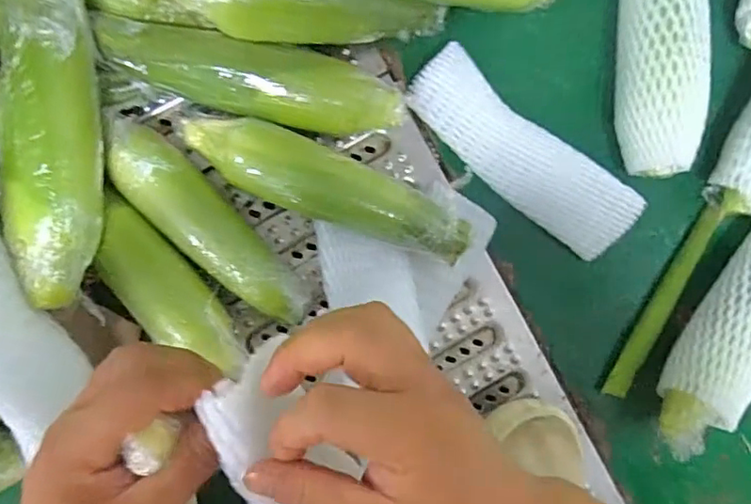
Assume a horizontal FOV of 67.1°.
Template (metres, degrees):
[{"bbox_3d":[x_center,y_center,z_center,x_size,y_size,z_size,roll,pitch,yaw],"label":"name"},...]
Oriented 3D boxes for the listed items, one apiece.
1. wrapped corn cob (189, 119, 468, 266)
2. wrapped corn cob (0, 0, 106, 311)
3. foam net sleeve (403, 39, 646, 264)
[{"bbox_3d":[-0.038,-0.049,0.442,0.230,0.060,0.054,21,86,-7],"label":"wrapped corn cob"},{"bbox_3d":[-0.214,-0.084,0.382,0.051,0.067,0.234,0,88,-8],"label":"wrapped corn cob"},{"bbox_3d":[0.123,-0.082,0.480,0.213,0.031,0.066,40,84,-5],"label":"foam net sleeve"}]

